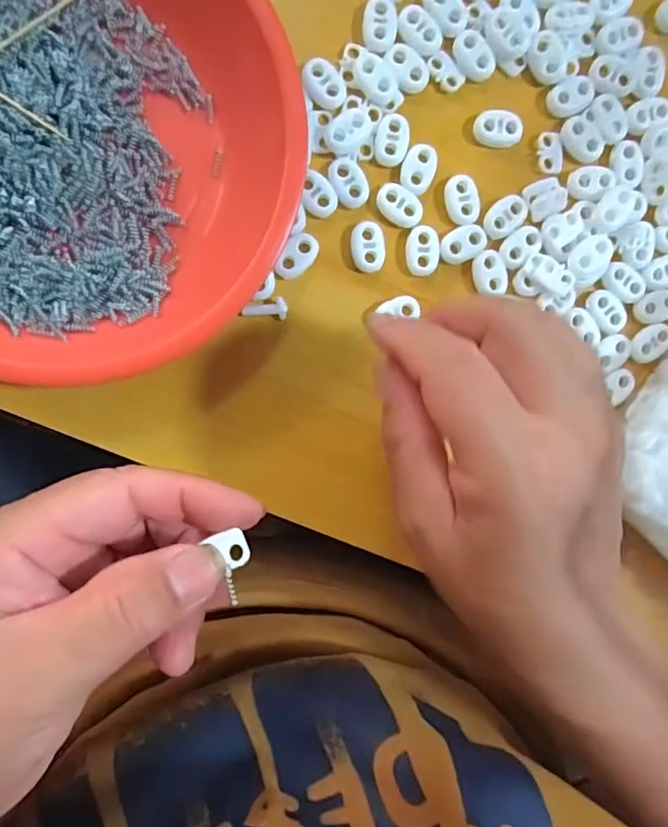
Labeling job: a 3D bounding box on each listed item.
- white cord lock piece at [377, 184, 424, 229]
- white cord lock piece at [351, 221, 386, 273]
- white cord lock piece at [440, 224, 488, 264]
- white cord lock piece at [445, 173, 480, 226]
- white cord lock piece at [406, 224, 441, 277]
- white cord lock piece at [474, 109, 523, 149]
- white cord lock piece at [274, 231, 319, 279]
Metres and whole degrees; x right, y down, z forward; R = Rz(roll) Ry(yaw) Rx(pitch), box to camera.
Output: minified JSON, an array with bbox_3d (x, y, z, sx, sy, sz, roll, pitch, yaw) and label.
[{"bbox_3d":[0.030,-0.095,0.245,0.022,0.004,0.015,28,90,-7],"label":"white cord lock piece"},{"bbox_3d":[0.016,-0.076,0.243,0.015,0.004,0.021,0,93,-6],"label":"white cord lock piece"},{"bbox_3d":[0.061,-0.079,0.247,0.023,0.004,0.015,-23,96,-5],"label":"white cord lock piece"},{"bbox_3d":[0.059,-0.098,0.246,0.014,0.004,0.022,-16,95,-5],"label":"white cord lock piece"},{"bbox_3d":[0.041,-0.075,0.247,0.015,0.004,0.022,7,93,-7],"label":"white cord lock piece"},{"bbox_3d":[0.075,-0.131,0.247,0.021,0.007,0.014,1,93,-6],"label":"white cord lock piece"},{"bbox_3d":[-0.016,-0.071,0.242,0.013,0.004,0.023,35,89,-7],"label":"white cord lock piece"}]

